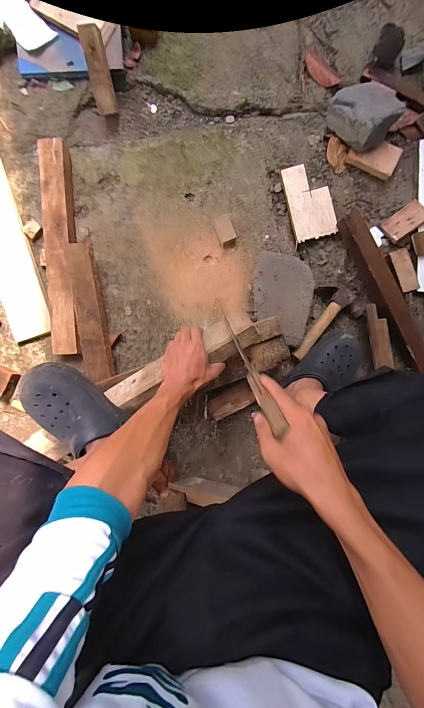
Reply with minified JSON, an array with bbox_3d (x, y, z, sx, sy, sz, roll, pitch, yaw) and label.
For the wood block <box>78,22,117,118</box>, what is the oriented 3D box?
[{"bbox_3d":[-0.260,-0.649,0.714,0.049,0.028,0.152,-7,126,1],"label":"wood block"}]

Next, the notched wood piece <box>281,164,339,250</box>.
[{"bbox_3d":[0.233,-0.366,0.743,0.101,0.017,0.178,-13,91,1],"label":"notched wood piece"}]

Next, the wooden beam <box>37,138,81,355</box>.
[{"bbox_3d":[-0.358,-0.247,0.734,0.072,0.051,0.498,-5,89,1],"label":"wooden beam"}]

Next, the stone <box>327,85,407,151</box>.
[{"bbox_3d":[0.331,-0.536,0.693,0.089,0.088,0.145,-42,91,1],"label":"stone"}]

